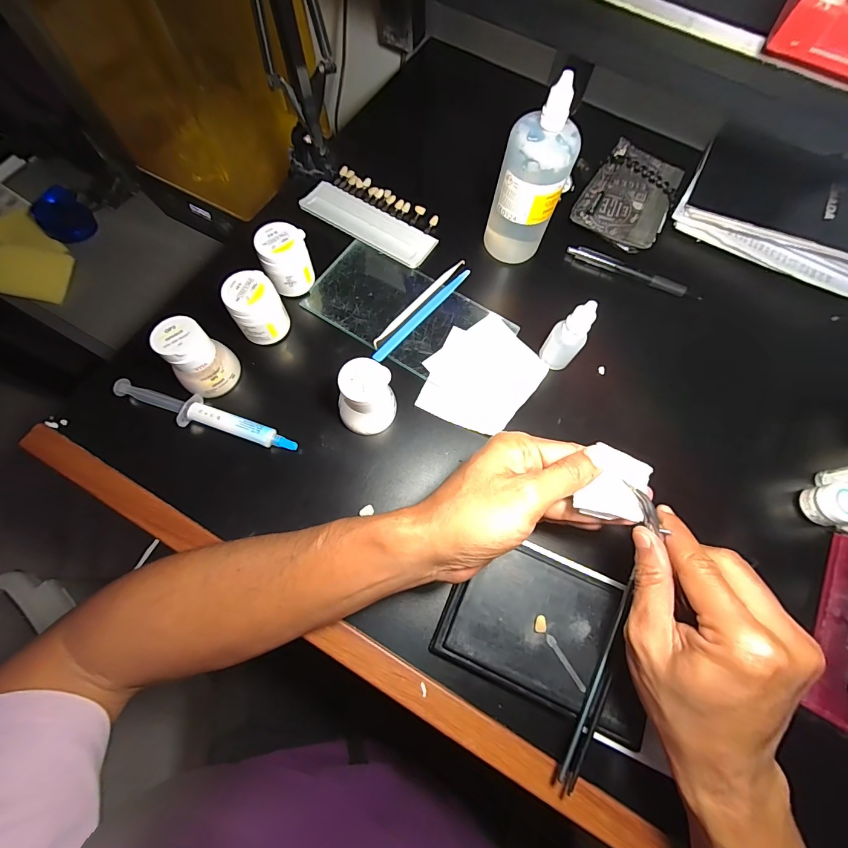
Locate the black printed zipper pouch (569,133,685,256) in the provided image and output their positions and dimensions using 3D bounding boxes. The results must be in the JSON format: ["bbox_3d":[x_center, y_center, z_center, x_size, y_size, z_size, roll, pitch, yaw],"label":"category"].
[{"bbox_3d":[0.223,-0.246,0.421,0.088,0.038,0.101,29,72,7],"label":"black printed zipper pouch"}]

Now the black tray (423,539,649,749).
[{"bbox_3d":[0.093,0.151,0.287,0.148,0.022,0.100,23,72,5],"label":"black tray"}]

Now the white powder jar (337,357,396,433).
[{"bbox_3d":[-0.047,-0.020,0.321,0.041,0.062,0.043,1,71,-2],"label":"white powder jar"}]

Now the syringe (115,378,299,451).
[{"bbox_3d":[-0.187,-0.006,0.333,0.159,0.022,0.025,20,72,4],"label":"syringe"}]

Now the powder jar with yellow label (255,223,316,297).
[{"bbox_3d":[-0.130,-0.155,0.368,0.043,0.052,0.042,1,71,-2],"label":"powder jar with yellow label"}]

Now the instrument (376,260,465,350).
[{"bbox_3d":[-0.004,-0.124,0.387,0.008,0.007,0.135,39,74,10],"label":"instrument"}]

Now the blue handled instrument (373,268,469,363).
[{"bbox_3d":[-0.001,-0.110,0.383,0.012,0.006,0.139,39,74,10],"label":"blue handled instrument"}]

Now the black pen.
[{"bbox_3d":[0.225,-0.164,0.416,0.142,0.009,0.011,25,72,6],"label":"black pen"}]

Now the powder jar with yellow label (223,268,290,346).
[{"bbox_3d":[-0.150,-0.105,0.350,0.042,0.057,0.045,1,71,-2],"label":"powder jar with yellow label"}]

